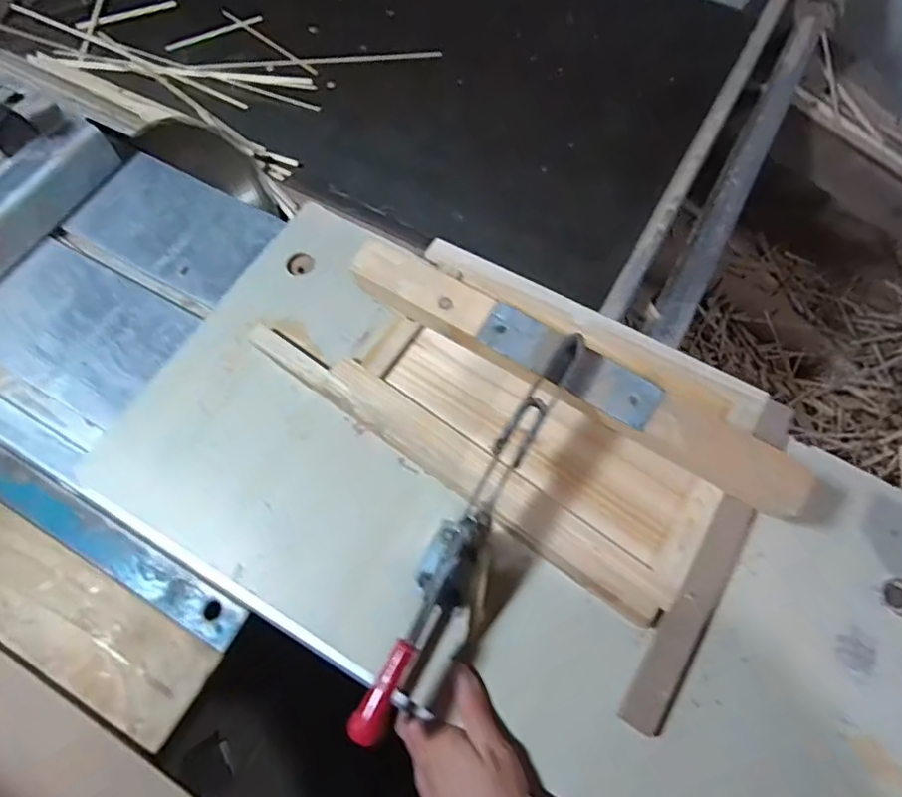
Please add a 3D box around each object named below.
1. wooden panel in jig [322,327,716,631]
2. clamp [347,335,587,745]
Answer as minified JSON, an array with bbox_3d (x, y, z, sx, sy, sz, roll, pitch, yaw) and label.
[{"bbox_3d":[0.064,0.044,0.532,0.357,0.017,0.145,33,67,11],"label":"wooden panel in jig"},{"bbox_3d":[0.037,0.112,0.473,0.048,0.128,0.345,23,74,30],"label":"clamp"}]

